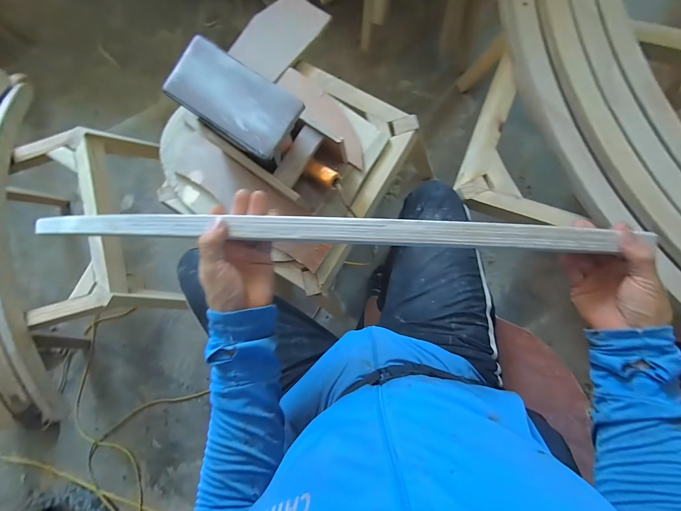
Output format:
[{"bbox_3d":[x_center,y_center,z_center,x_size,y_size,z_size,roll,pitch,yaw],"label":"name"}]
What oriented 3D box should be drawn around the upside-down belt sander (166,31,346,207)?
[{"bbox_3d":[-0.138,-0.222,0.563,0.299,0.158,0.130,35,92,8],"label":"upside-down belt sander"}]

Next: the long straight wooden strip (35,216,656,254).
[{"bbox_3d":[-0.070,-0.028,0.366,0.735,0.076,0.026,2,87,8],"label":"long straight wooden strip"}]

